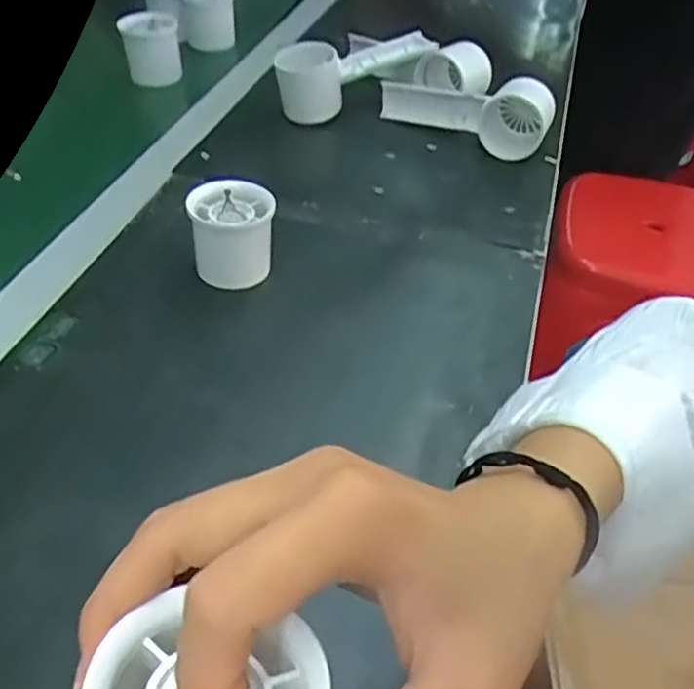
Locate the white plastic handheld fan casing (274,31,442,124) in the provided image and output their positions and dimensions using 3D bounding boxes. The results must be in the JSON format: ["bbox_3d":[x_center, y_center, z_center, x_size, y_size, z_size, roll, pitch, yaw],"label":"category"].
[{"bbox_3d":[0.009,-0.251,0.664,0.063,0.059,0.151,35,51,28],"label":"white plastic handheld fan casing"}]

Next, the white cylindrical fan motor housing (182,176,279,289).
[{"bbox_3d":[-0.078,-0.077,0.489,0.053,0.054,0.050,-3,44,-7],"label":"white cylindrical fan motor housing"}]

